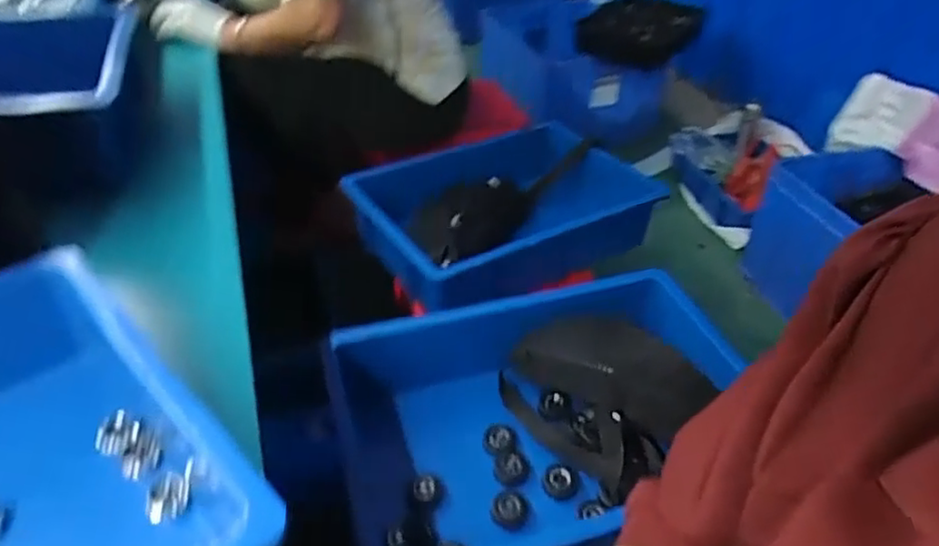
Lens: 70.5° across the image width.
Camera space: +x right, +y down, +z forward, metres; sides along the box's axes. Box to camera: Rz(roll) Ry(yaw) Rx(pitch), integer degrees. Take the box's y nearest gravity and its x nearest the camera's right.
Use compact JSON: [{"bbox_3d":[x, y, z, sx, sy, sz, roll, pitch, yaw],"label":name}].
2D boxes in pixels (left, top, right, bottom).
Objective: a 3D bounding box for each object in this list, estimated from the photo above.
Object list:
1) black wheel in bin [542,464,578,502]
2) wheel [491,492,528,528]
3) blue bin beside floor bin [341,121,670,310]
[{"bbox_3d":[0.099,0.229,0.724,0.038,0.020,0.032,12,39,13],"label":"black wheel in bin"},{"bbox_3d":[0.043,0.248,0.699,0.036,0.012,0.043,-1,38,-3],"label":"wheel"},{"bbox_3d":[0.078,-0.112,1.106,0.498,0.121,0.291,-21,43,-26],"label":"blue bin beside floor bin"}]

